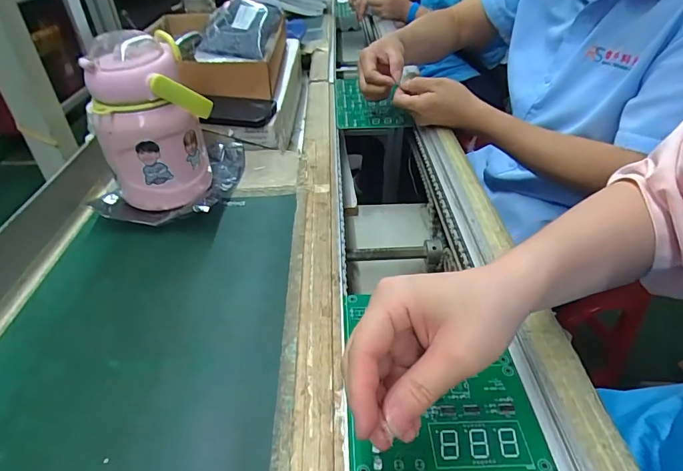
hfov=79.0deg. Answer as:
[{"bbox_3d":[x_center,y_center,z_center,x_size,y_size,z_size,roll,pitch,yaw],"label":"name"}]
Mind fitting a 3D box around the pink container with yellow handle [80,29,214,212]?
[{"bbox_3d":[-0.188,-0.113,0.438,0.092,0.164,0.109,16,42,19],"label":"pink container with yellow handle"}]

